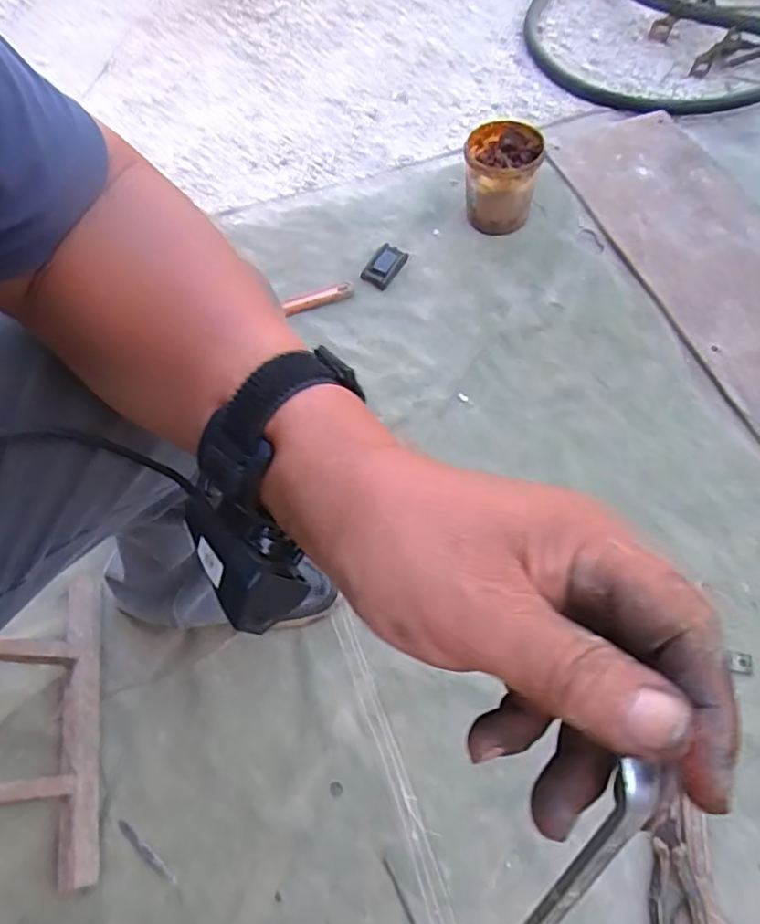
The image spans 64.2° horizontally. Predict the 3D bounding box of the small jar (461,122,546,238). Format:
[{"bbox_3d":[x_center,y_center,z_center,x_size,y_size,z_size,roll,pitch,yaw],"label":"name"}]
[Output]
[{"bbox_3d":[0.202,-0.472,1.010,0.123,0.130,0.128,-2,62,3],"label":"small jar"}]

